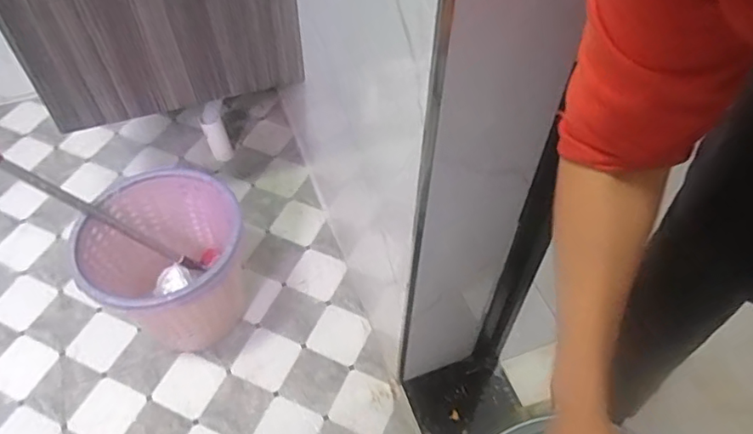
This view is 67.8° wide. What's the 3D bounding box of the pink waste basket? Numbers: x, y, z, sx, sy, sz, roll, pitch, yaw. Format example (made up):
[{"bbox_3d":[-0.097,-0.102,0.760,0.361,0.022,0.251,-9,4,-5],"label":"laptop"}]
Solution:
[{"bbox_3d":[-0.384,0.112,1.067,0.261,0.283,0.284,-19,56,-15],"label":"pink waste basket"}]

